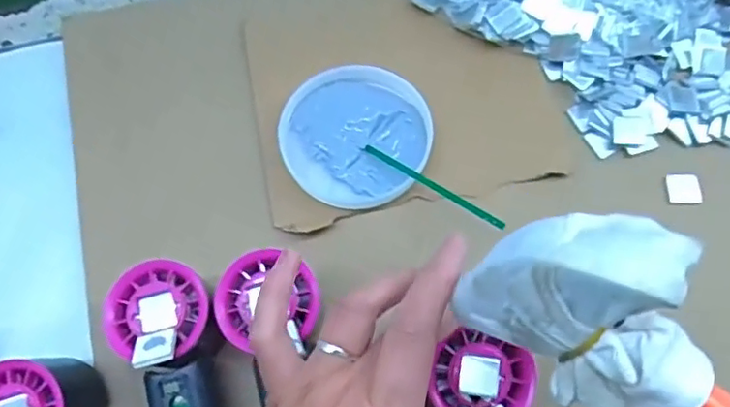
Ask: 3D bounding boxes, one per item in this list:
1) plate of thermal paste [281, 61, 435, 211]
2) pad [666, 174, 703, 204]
[{"bbox_3d":[-0.006,-0.048,0.403,0.098,0.016,0.096,-1,67,2],"label":"plate of thermal paste"},{"bbox_3d":[0.211,-0.010,0.394,0.020,0.004,0.020,1,68,3],"label":"pad"}]

